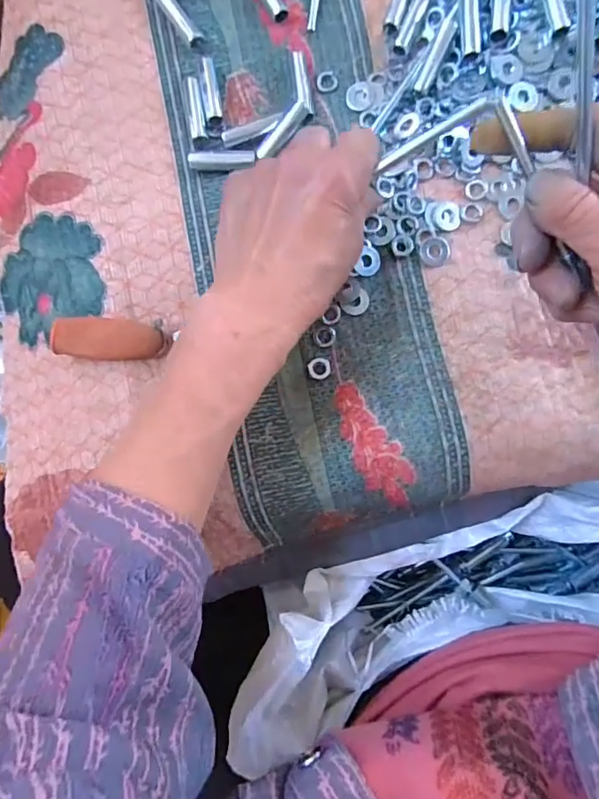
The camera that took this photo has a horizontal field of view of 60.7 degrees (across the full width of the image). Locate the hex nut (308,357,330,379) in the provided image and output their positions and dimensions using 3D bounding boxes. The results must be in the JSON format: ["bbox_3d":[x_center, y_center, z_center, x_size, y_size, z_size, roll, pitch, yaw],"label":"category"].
[{"bbox_3d":[0.013,-0.019,0.316,0.014,0.008,0.013,-6,85,3],"label":"hex nut"}]

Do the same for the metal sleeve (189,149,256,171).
[{"bbox_3d":[-0.051,-0.155,0.331,0.041,0.007,0.010,-9,86,-10],"label":"metal sleeve"}]

